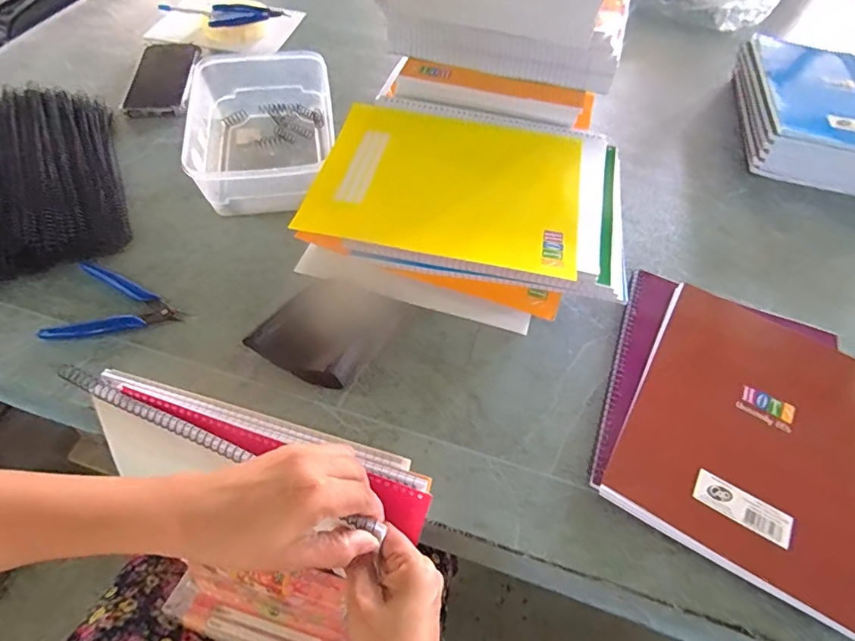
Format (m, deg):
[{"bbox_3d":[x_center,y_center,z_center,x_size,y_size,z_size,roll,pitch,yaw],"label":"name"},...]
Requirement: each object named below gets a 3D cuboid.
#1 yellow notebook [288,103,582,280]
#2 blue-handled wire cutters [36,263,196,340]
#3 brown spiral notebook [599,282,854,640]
[{"bbox_3d":[0.022,-0.133,0.464,0.242,0.018,0.188,12,54,5],"label":"yellow notebook"},{"bbox_3d":[-0.305,-0.005,0.453,0.124,0.007,0.083,24,56,14],"label":"blue-handled wire cutters"},{"bbox_3d":[0.280,0.093,0.412,0.191,0.019,0.246,28,57,16],"label":"brown spiral notebook"}]

